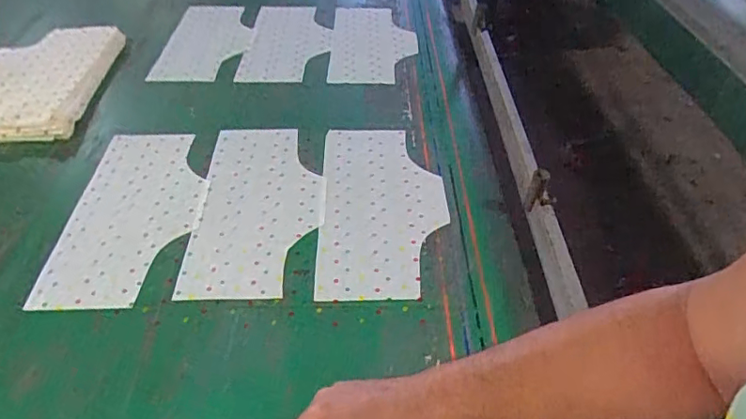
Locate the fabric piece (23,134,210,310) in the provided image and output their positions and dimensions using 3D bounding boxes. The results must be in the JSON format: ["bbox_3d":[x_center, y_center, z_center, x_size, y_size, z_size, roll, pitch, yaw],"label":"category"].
[{"bbox_3d":[-0.312,-0.006,0.708,0.169,0.004,0.321,-3,45,-1],"label":"fabric piece"}]

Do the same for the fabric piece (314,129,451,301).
[{"bbox_3d":[0.014,-0.010,0.710,0.162,0.005,0.311,-2,45,0],"label":"fabric piece"}]

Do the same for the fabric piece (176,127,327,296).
[{"bbox_3d":[-0.149,-0.015,0.714,0.163,0.006,0.321,-3,45,-1],"label":"fabric piece"}]

